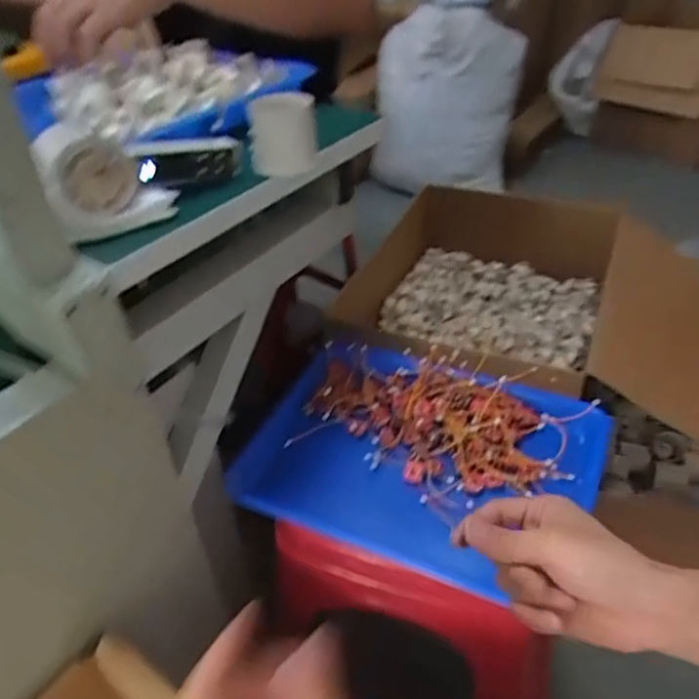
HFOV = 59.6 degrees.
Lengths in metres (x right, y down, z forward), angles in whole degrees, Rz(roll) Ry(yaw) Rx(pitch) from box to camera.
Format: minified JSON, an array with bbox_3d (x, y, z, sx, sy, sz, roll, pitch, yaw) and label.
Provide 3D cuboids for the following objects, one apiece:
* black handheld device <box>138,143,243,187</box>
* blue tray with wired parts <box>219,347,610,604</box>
[{"bbox_3d":[-0.126,-0.146,0.486,0.019,0.026,0.089,29,36,31],"label":"black handheld device"},{"bbox_3d":[0.071,0.106,0.616,0.329,0.050,0.244,16,43,20],"label":"blue tray with wired parts"}]

